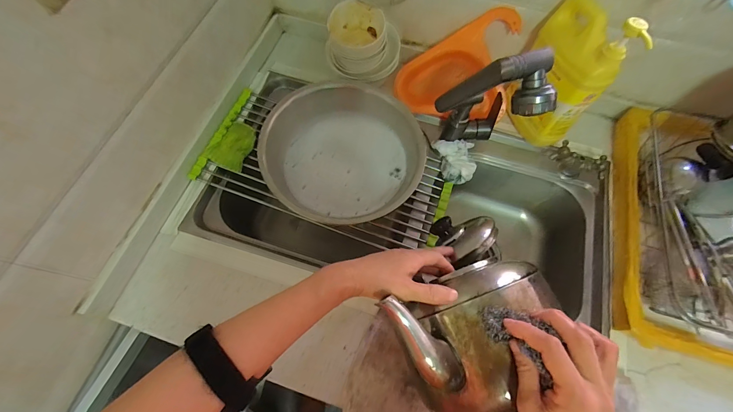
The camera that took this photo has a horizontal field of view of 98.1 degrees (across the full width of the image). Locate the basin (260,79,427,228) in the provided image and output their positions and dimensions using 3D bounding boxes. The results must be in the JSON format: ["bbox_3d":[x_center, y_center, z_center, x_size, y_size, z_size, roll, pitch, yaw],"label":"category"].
[{"bbox_3d":[-0.041,-0.091,0.569,0.270,0.075,0.247,0,67,-1],"label":"basin"}]

